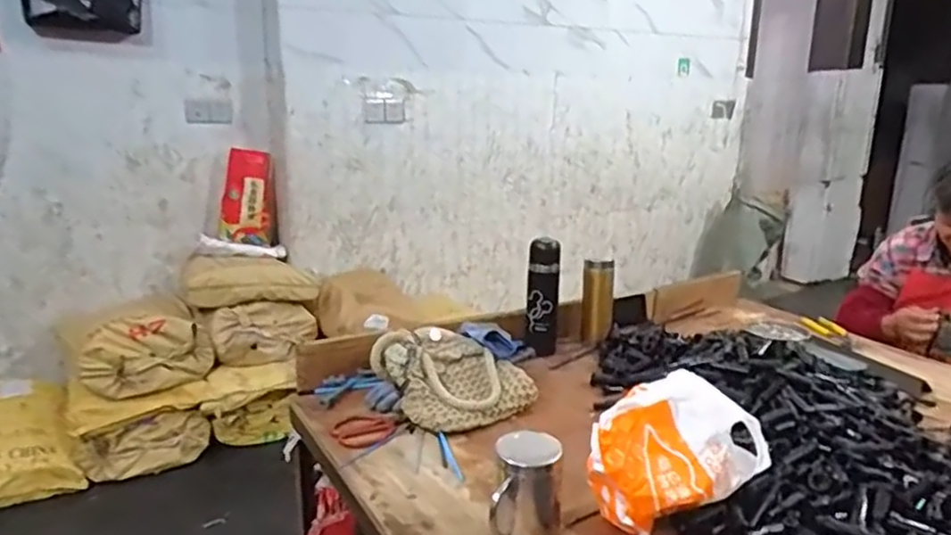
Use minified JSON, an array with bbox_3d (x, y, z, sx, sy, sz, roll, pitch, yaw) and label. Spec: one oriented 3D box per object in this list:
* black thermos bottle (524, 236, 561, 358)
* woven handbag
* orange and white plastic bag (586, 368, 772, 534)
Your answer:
[{"bbox_3d":[0.135,0.061,1.355,0.067,0.239,0.073,1,15,5],"label":"black thermos bottle"},{"bbox_3d":[-0.032,0.180,1.130,0.207,0.117,0.199,-14,21,-41],"label":"woven handbag"},{"bbox_3d":[0.232,0.236,0.801,0.193,0.152,0.122,-9,18,-31],"label":"orange and white plastic bag"}]

